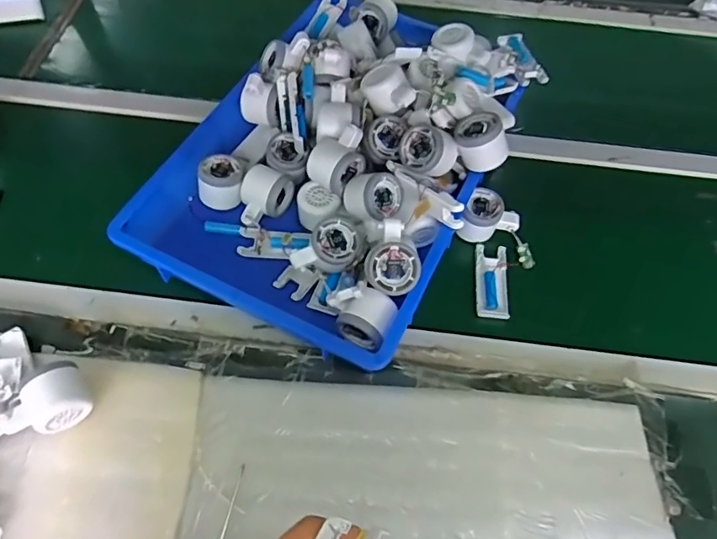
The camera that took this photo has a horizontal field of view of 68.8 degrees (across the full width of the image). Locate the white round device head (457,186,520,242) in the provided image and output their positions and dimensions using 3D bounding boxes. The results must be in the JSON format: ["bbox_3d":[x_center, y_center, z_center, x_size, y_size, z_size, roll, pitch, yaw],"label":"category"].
[{"bbox_3d":[0.175,-0.066,0.695,0.070,0.042,0.062,27,62,12],"label":"white round device head"}]

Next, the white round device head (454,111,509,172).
[{"bbox_3d":[0.157,-0.160,0.661,0.063,0.055,0.059,-19,46,21],"label":"white round device head"}]

